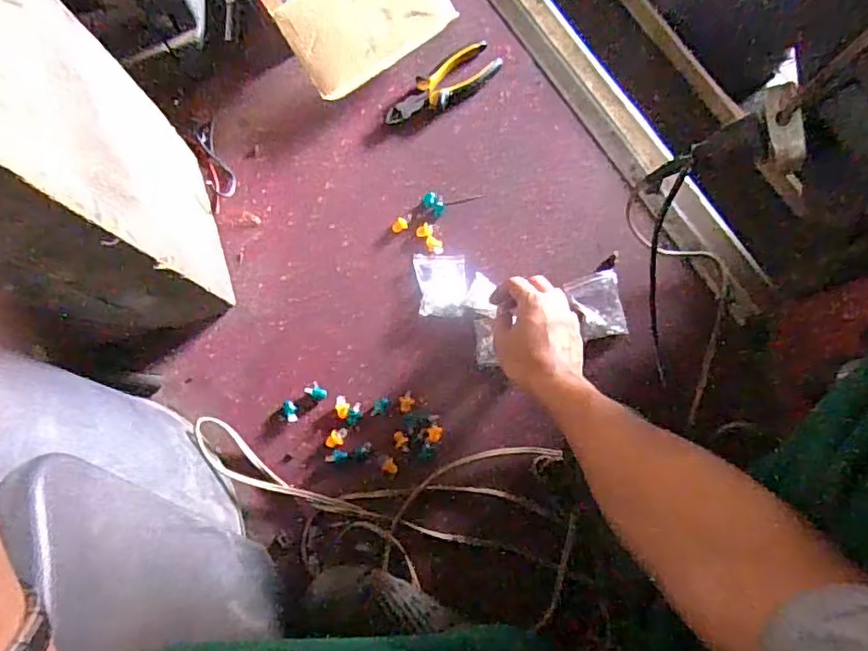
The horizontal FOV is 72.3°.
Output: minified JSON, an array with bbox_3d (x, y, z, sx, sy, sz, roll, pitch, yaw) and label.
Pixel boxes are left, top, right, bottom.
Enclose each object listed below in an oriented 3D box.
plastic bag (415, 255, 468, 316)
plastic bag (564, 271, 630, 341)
[{"bbox_3d":[0.009,-0.046,0.678,0.057,0.016,0.070,-2,79,0],"label":"plastic bag"},{"bbox_3d":[0.190,-0.024,0.689,0.056,0.008,0.074,-10,79,-2],"label":"plastic bag"}]

